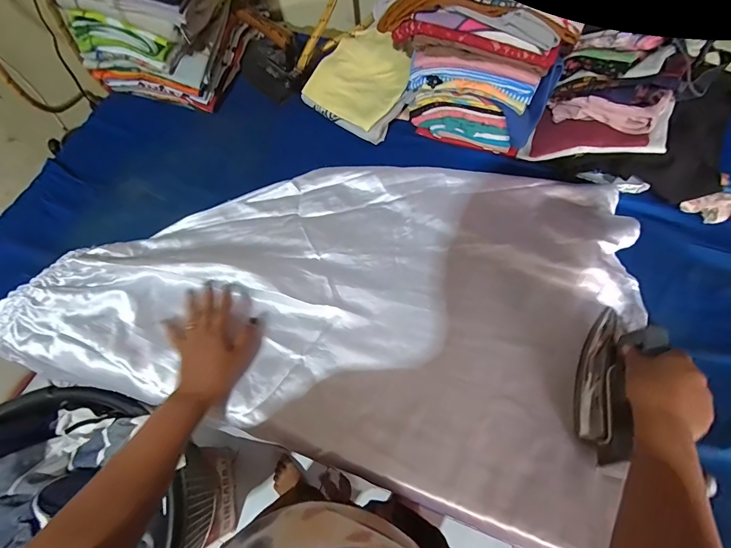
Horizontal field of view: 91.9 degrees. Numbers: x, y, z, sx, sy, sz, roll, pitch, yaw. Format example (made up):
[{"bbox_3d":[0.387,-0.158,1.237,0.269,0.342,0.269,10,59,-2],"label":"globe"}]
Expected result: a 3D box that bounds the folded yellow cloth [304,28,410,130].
[{"bbox_3d":[-0.005,-0.374,0.661,0.160,0.022,0.178,36,88,6],"label":"folded yellow cloth"}]

